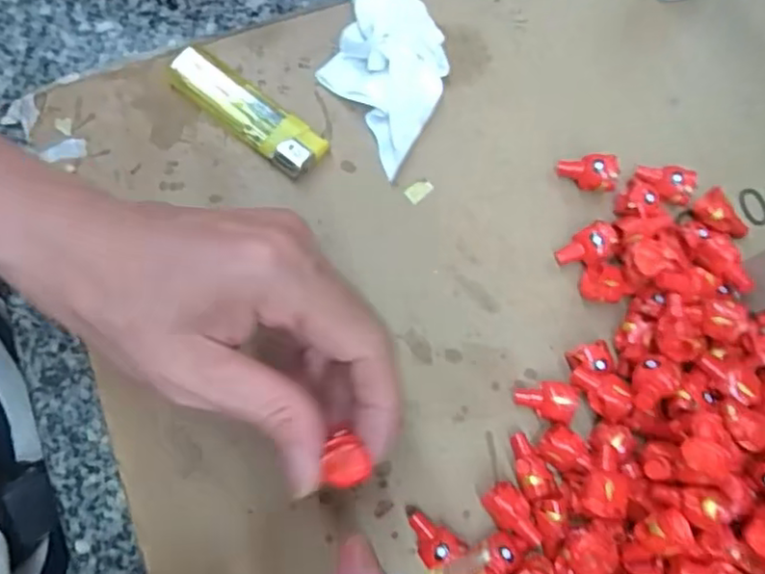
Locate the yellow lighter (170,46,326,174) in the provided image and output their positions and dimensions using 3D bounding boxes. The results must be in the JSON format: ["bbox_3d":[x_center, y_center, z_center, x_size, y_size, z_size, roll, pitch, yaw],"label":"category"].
[{"bbox_3d":[-0.062,-0.079,0.294,0.078,0.012,0.022,36,78,7],"label":"yellow lighter"}]

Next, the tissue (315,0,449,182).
[{"bbox_3d":[0.000,-0.096,0.294,0.056,0.028,0.064,32,77,6],"label":"tissue"}]

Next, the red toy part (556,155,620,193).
[{"bbox_3d":[0.092,-0.051,0.293,0.024,0.014,0.015,4,76,-1],"label":"red toy part"}]

